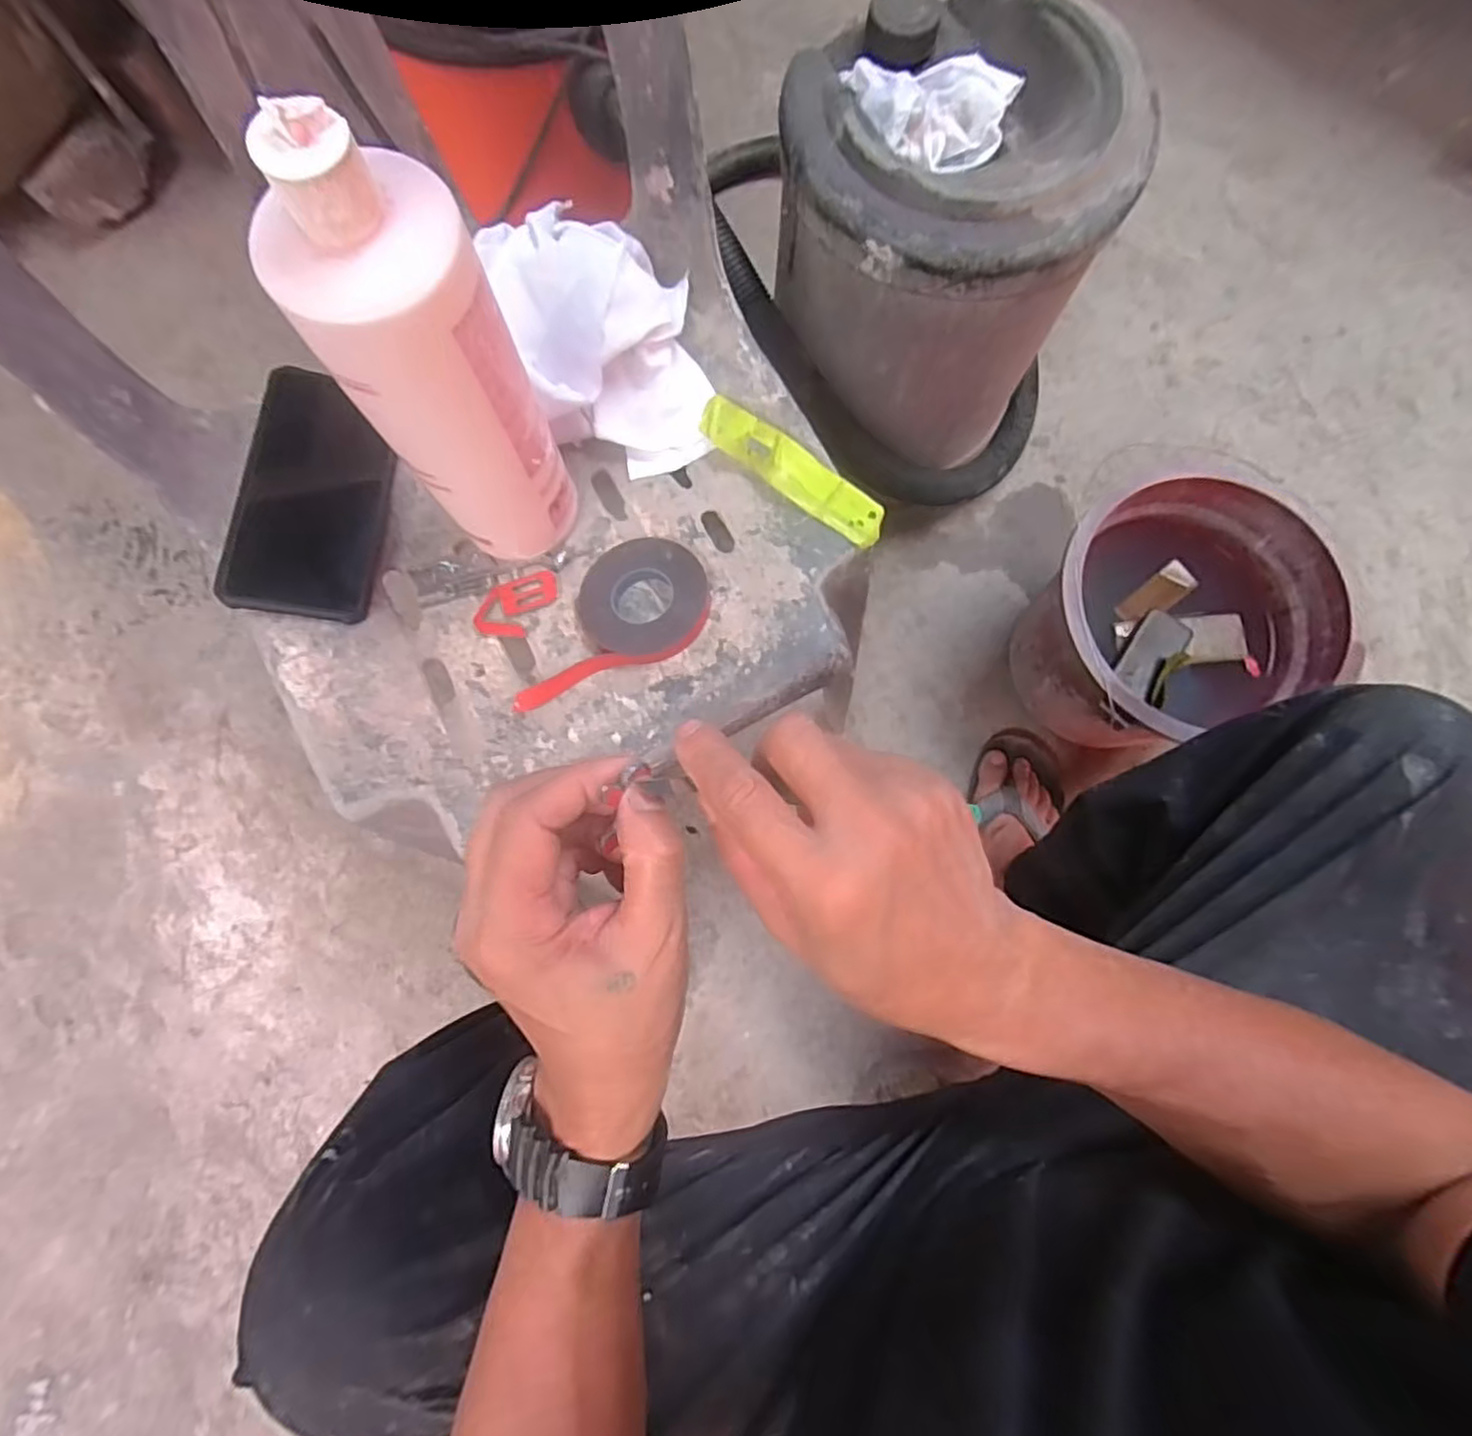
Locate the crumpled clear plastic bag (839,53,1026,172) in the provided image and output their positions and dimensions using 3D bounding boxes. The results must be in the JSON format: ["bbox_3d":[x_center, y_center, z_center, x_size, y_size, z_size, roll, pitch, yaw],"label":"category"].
[{"bbox_3d":[0.146,-0.478,0.525,0.131,0.031,0.084,25,79,4],"label":"crumpled clear plastic bag"}]

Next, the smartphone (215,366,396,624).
[{"bbox_3d":[-0.275,-0.147,0.440,0.083,0.015,0.162,8,79,-17],"label":"smartphone"}]

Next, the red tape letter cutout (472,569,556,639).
[{"bbox_3d":[-0.145,-0.076,0.446,0.036,0.006,0.058,32,79,6],"label":"red tape letter cutout"}]

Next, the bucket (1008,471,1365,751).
[{"bbox_3d":[0.438,-0.098,0.725,0.262,0.206,0.240,-18,79,-5],"label":"bucket"}]

